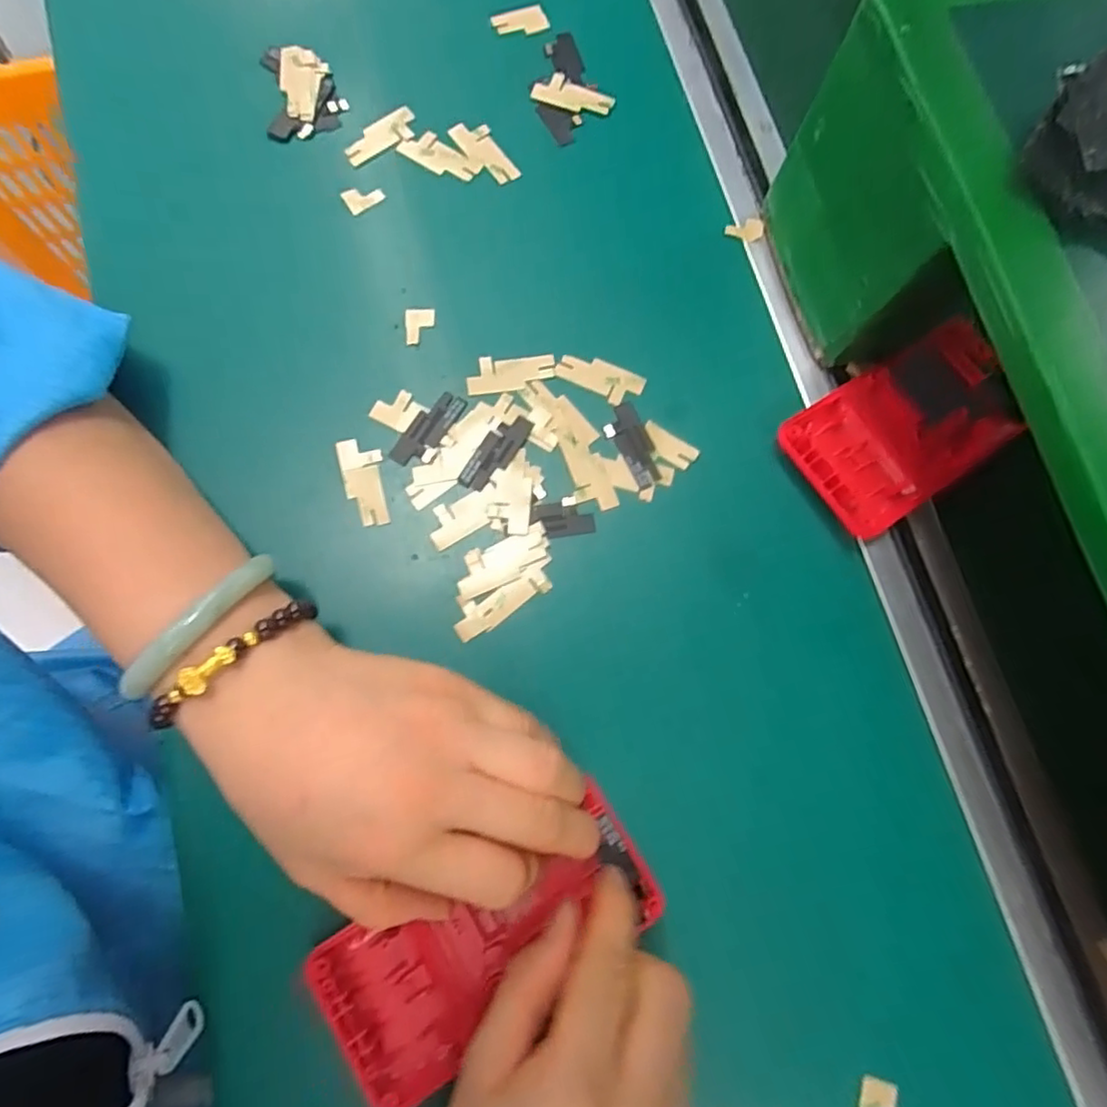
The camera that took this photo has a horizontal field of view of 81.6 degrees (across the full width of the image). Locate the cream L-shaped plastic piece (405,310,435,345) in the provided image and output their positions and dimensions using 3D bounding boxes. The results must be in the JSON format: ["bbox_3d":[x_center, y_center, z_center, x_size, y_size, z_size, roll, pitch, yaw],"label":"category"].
[{"bbox_3d":[-0.062,-0.105,0.296,0.014,0.004,0.017,-4,79,-2],"label":"cream L-shaped plastic piece"}]

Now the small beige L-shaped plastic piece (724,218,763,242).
[{"bbox_3d":[0.093,-0.158,0.314,0.018,0.006,0.009,-8,79,-3],"label":"small beige L-shaped plastic piece"}]

